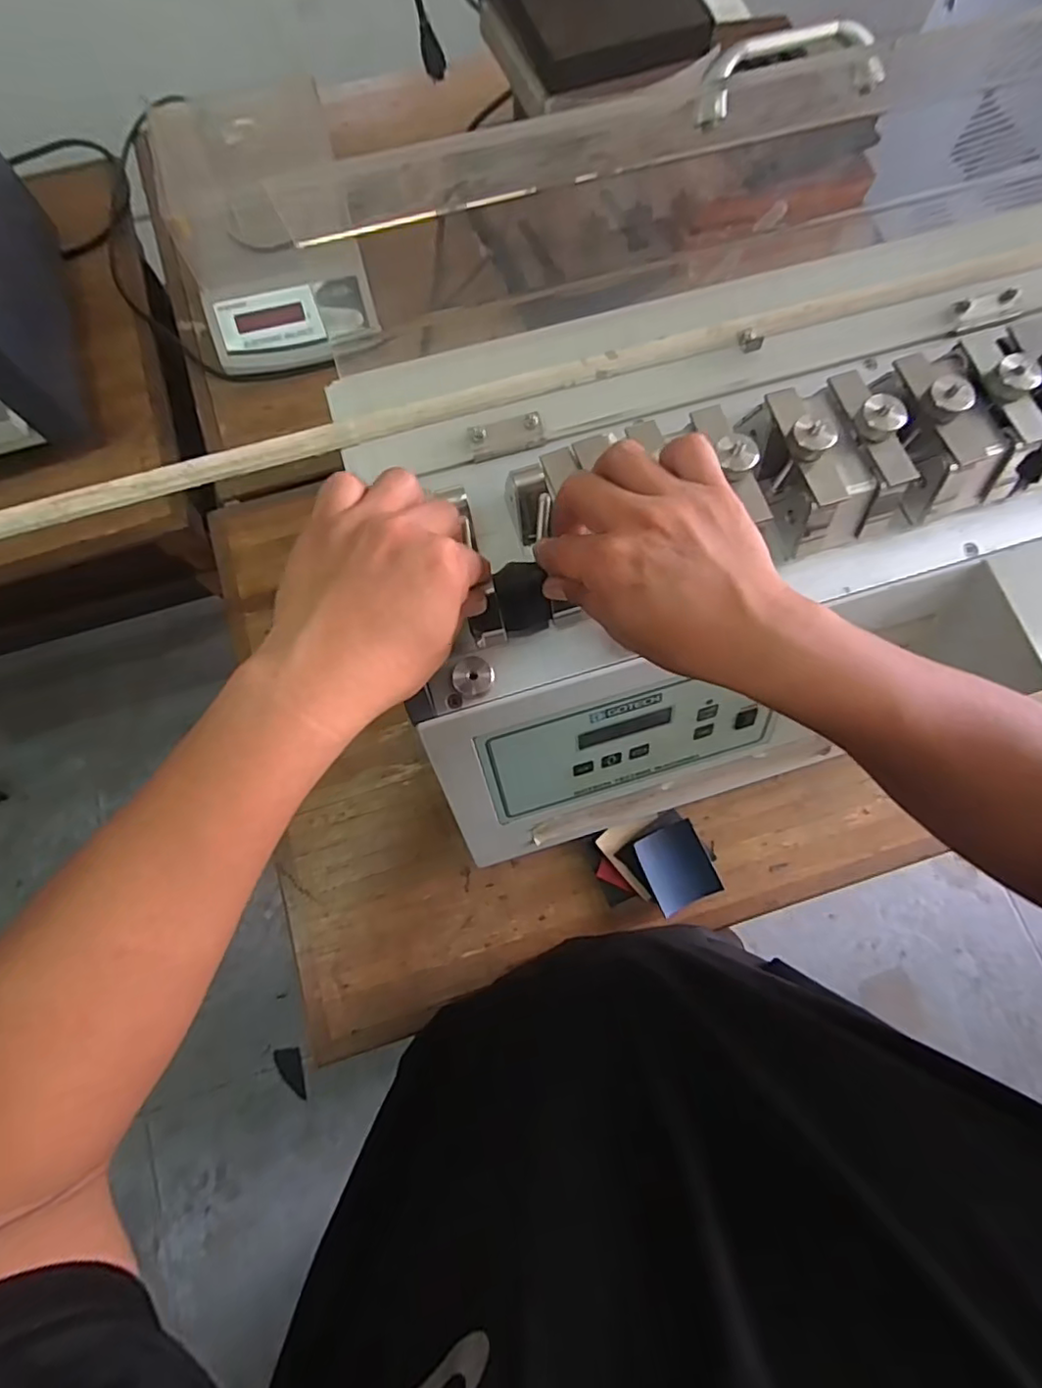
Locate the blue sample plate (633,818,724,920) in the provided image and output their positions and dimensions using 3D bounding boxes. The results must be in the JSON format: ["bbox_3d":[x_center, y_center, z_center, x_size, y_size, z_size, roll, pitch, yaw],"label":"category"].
[{"bbox_3d":[0.147,0.161,0.573,0.062,0.005,0.070,-22,81,-9],"label":"blue sample plate"}]

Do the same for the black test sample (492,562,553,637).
[{"bbox_3d":[0.001,-0.057,0.372,0.029,0.005,0.044,-13,111,5],"label":"black test sample"}]

